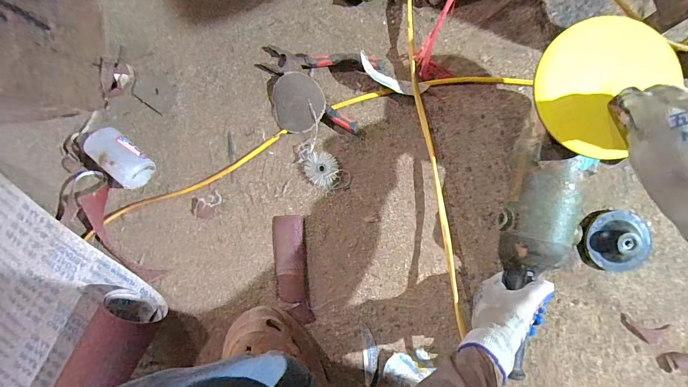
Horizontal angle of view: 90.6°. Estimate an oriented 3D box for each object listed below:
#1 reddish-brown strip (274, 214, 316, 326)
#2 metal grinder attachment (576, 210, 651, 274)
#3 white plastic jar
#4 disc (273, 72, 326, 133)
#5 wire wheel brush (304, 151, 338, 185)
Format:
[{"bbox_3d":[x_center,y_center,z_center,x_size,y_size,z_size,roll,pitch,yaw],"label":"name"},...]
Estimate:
[{"bbox_3d":[-0.079,0.113,0.512,0.048,0.005,0.157,-7,88,5],"label":"reddish-brown strip"},{"bbox_3d":[0.388,0.069,0.478,0.092,0.033,0.085,12,92,3],"label":"metal grinder attachment"},{"bbox_3d":[-0.328,-0.051,0.505,0.097,0.052,0.052,42,93,2],"label":"white plastic jar"},{"bbox_3d":[-0.069,-0.134,0.504,0.076,0.014,0.085,-12,93,15],"label":"disc"},{"bbox_3d":[-0.033,-0.036,0.506,0.047,0.011,0.049,39,93,2],"label":"wire wheel brush"}]

